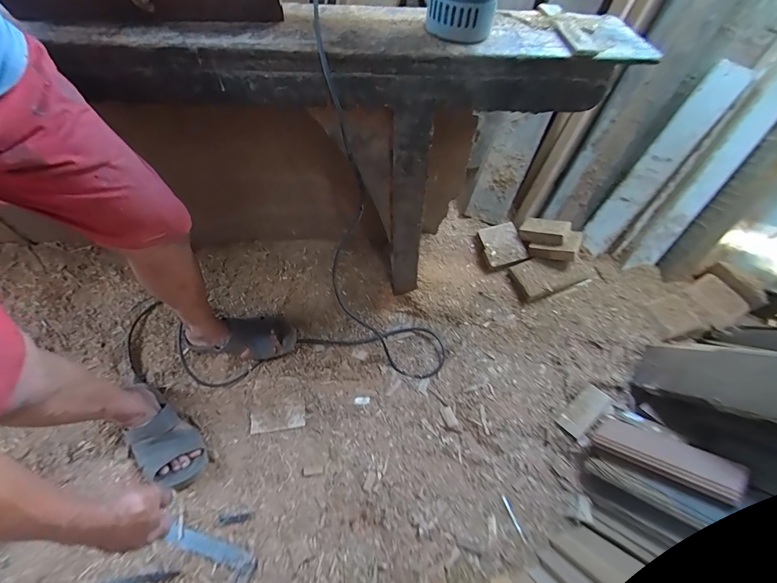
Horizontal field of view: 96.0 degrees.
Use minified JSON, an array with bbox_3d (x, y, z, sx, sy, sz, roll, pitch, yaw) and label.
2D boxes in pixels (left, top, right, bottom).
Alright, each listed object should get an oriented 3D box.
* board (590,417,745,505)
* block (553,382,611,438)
[{"bbox_3d":[0.541,0.318,0.690,0.093,0.022,0.234,-39,23,-22],"label":"board"},{"bbox_3d":[0.456,0.277,0.819,0.136,0.021,0.056,-35,66,-20],"label":"block"}]

